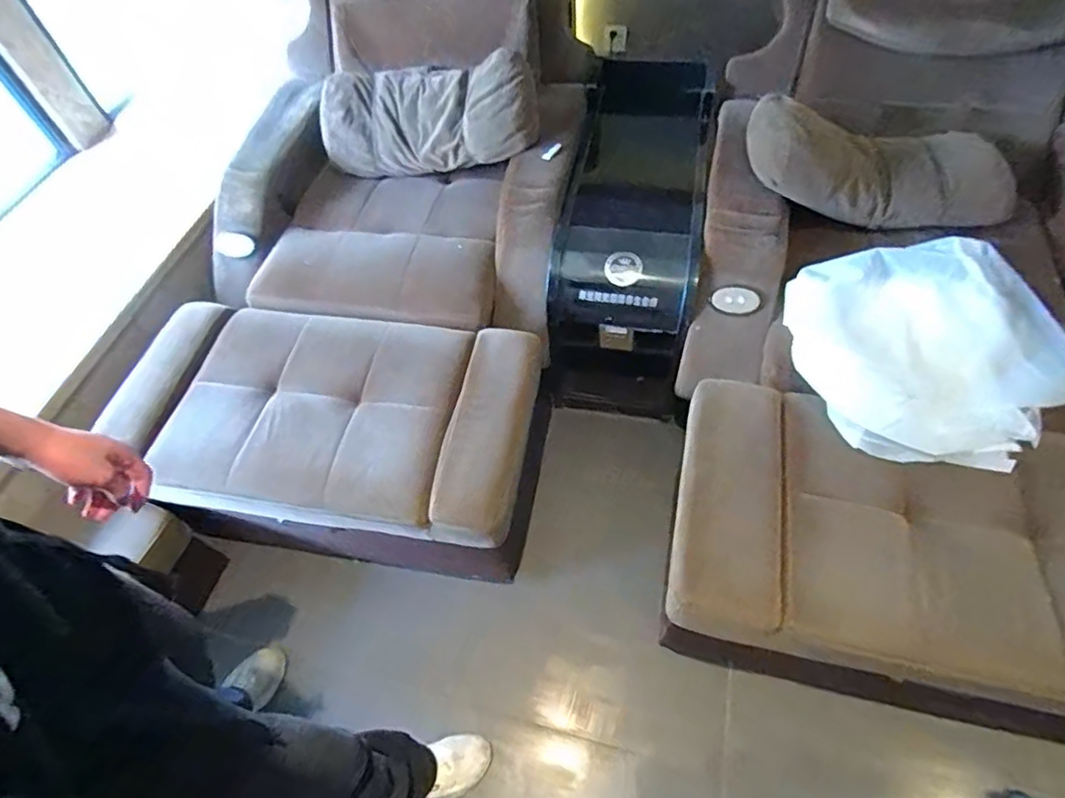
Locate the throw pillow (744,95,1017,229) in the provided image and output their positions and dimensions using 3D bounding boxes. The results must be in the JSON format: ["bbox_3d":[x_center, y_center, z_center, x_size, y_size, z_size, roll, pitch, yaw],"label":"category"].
[{"bbox_3d":[0.778,-0.517,1.318,0.580,0.162,0.237,6,56,-9],"label":"throw pillow"}]

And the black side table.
[{"bbox_3d":[0.283,-0.447,1.629,0.321,0.563,0.825,8,58,10],"label":"black side table"}]

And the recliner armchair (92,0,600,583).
[{"bbox_3d":[-0.351,-0.441,1.419,0.832,0.838,1.427,6,57,9],"label":"recliner armchair"}]

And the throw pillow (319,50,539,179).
[{"bbox_3d":[-0.266,-0.724,1.502,0.577,0.252,0.139,3,25,18],"label":"throw pillow"}]

